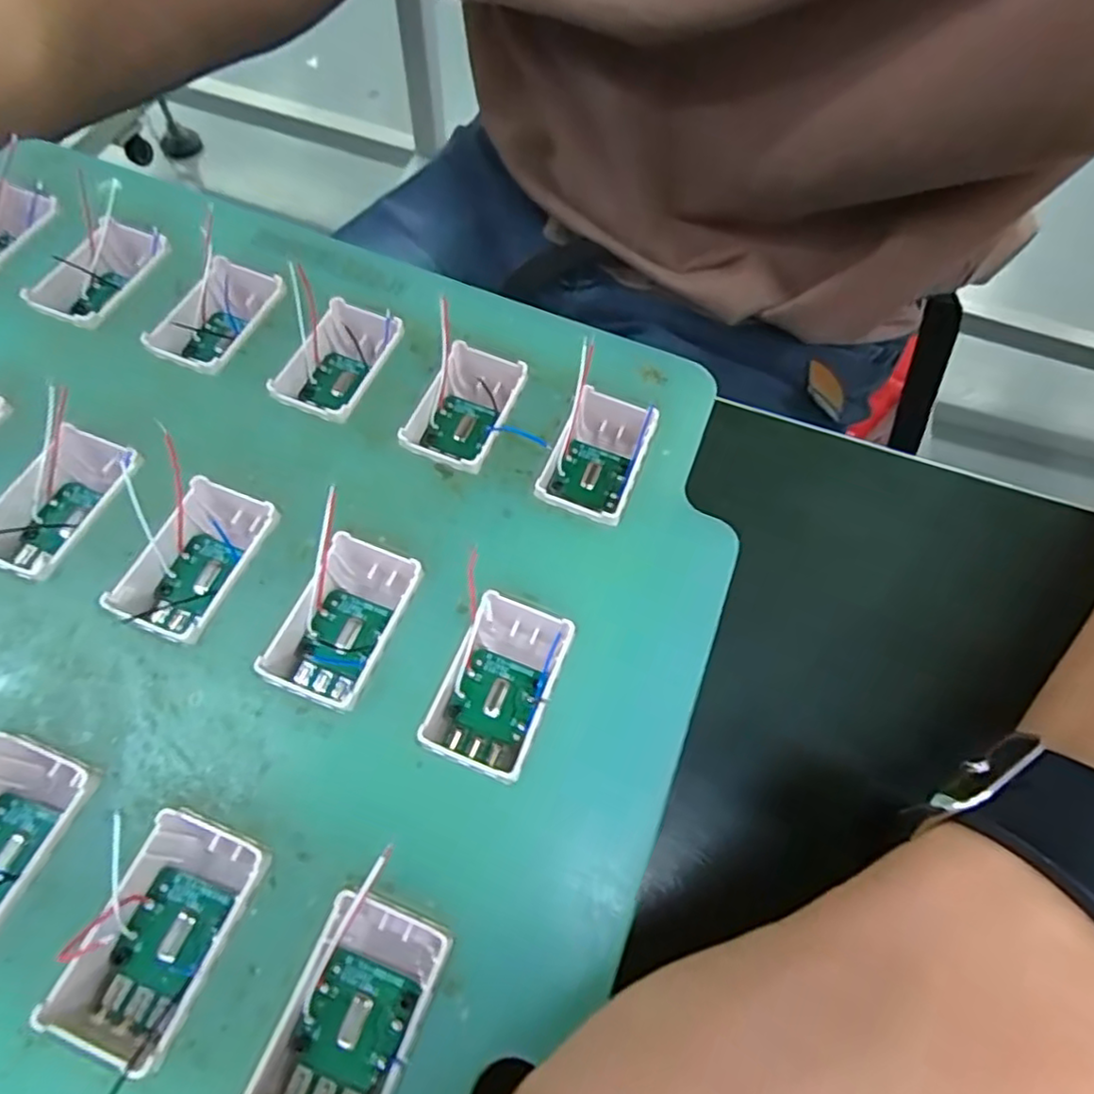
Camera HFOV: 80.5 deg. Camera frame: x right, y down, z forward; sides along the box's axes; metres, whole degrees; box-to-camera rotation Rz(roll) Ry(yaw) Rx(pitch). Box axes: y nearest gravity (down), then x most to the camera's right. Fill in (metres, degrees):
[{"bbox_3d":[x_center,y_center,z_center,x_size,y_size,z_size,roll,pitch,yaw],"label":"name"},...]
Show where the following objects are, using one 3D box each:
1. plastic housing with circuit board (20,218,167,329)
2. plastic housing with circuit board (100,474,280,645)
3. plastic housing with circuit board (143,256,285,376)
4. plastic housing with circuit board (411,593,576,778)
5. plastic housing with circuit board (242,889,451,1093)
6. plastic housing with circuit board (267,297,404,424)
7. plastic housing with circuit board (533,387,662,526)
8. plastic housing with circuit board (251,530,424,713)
[{"bbox_3d":[-0.106,-0.065,0.159,0.018,0.013,0.033,21,66,7],"label":"plastic housing with circuit board"},{"bbox_3d":[-0.068,0.004,0.128,0.019,0.011,0.031,22,66,7],"label":"plastic housing with circuit board"},{"bbox_3d":[-0.077,-0.055,0.156,0.021,0.011,0.035,18,65,5],"label":"plastic housing with circuit board"},{"bbox_3d":[-0.009,0.026,0.122,0.019,0.010,0.031,21,66,7],"label":"plastic housing with circuit board"},{"bbox_3d":[-0.029,0.072,0.098,0.019,0.012,0.031,21,66,7],"label":"plastic housing with circuit board"},{"bbox_3d":[-0.050,-0.043,0.152,0.023,0.010,0.032,20,66,6],"label":"plastic housing with circuit board"},{"bbox_3d":[0.012,-0.021,0.146,0.019,0.010,0.036,21,66,7],"label":"plastic housing with circuit board"},{"bbox_3d":[-0.039,0.015,0.127,0.019,0.016,0.033,20,65,6],"label":"plastic housing with circuit board"}]

